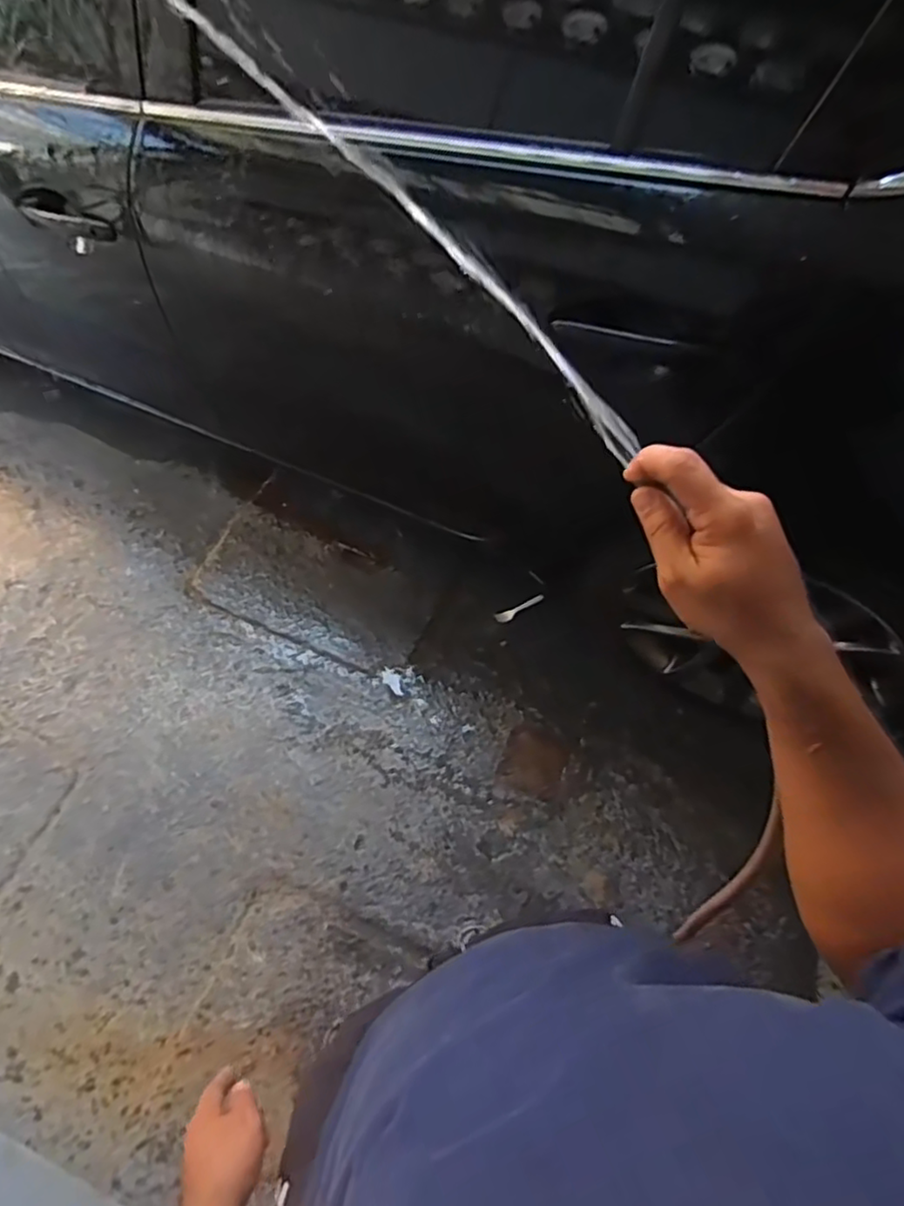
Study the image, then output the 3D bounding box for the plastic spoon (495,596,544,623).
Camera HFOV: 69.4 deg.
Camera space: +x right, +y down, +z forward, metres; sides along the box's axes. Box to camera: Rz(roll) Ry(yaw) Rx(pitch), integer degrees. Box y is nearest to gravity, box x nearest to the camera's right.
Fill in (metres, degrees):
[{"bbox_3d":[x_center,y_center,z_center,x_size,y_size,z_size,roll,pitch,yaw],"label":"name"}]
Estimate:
[{"bbox_3d":[0.169,0.014,1.623,0.129,0.010,0.030,-28,64,6],"label":"plastic spoon"}]

